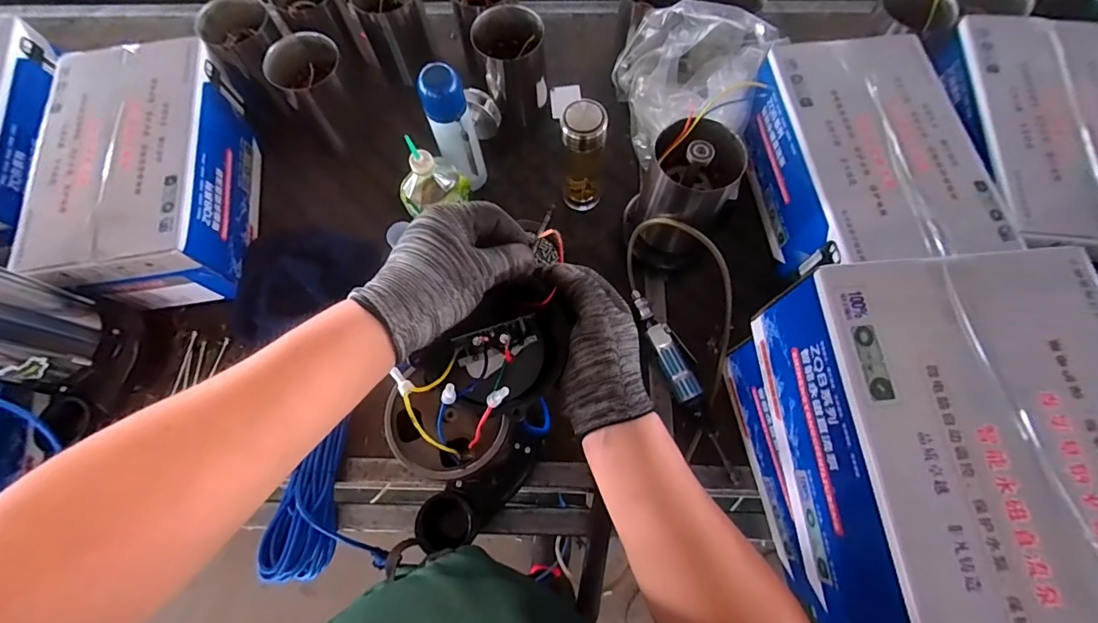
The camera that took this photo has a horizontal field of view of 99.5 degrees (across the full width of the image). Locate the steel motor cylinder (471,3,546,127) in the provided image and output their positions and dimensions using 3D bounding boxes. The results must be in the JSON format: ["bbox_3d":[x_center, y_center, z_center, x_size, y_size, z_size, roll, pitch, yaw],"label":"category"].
[{"bbox_3d":[-0.068,-0.449,0.860,0.120,0.153,0.123,0,71,1],"label":"steel motor cylinder"}]

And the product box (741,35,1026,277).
[{"bbox_3d":[0.480,-0.234,0.731,0.252,0.156,0.360,-6,71,-1],"label":"product box"}]

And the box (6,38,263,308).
[{"bbox_3d":[-0.644,-0.217,0.763,0.231,0.165,0.393,-9,71,-2],"label":"box"}]

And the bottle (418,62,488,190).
[{"bbox_3d":[-0.155,-0.283,0.744,0.077,0.210,0.073,-15,72,-4],"label":"bottle"}]

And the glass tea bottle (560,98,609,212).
[{"bbox_3d":[0.053,-0.251,0.758,0.076,0.196,0.075,7,71,4],"label":"glass tea bottle"}]

